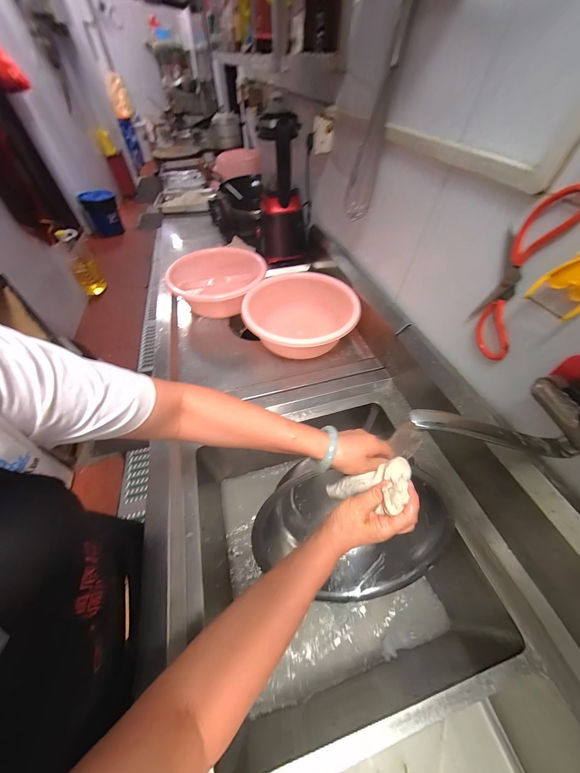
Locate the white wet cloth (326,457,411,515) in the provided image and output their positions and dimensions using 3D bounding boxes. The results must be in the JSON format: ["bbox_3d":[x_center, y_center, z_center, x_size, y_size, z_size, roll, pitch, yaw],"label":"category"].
[{"bbox_3d":[0.112,0.154,0.383,0.030,0.152,0.071,34,53,-13],"label":"white wet cloth"}]

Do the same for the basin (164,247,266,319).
[{"bbox_3d":[-0.277,-0.369,0.939,0.362,0.138,0.341,0,52,0],"label":"basin"}]

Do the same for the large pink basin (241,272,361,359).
[{"bbox_3d":[0.043,-0.224,0.814,0.332,0.131,0.343,0,52,0],"label":"large pink basin"}]

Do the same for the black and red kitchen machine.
[{"bbox_3d":[-0.026,-0.752,1.008,0.188,0.448,0.184,-7,52,-6],"label":"black and red kitchen machine"}]

